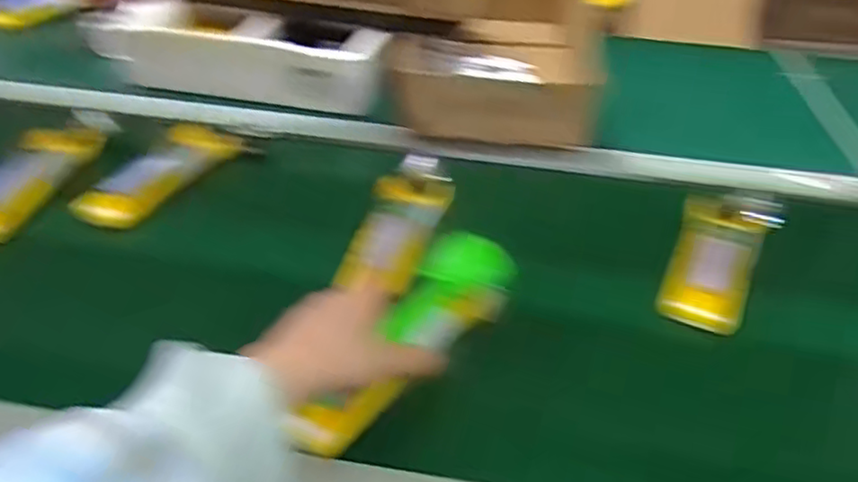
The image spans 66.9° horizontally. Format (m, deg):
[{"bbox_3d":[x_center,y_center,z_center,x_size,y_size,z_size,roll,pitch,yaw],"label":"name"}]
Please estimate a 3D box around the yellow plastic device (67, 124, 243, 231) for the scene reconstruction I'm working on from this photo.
[{"bbox_3d":[-0.262,-0.071,0.644,0.032,0.052,0.193,18,40,17],"label":"yellow plastic device"}]

